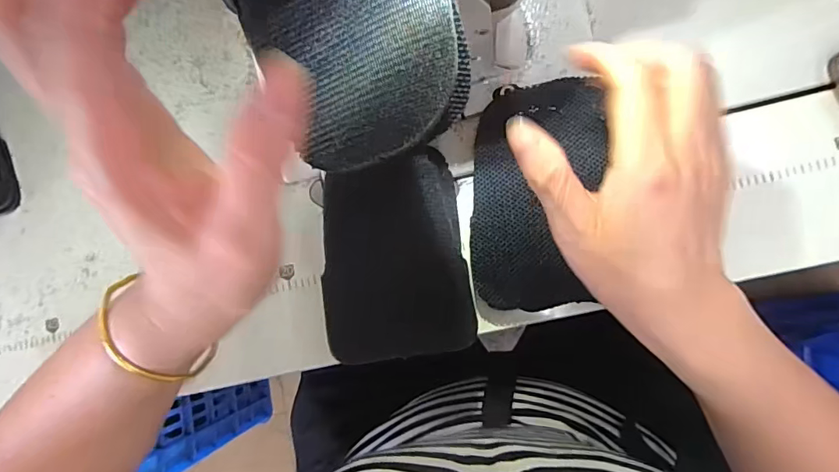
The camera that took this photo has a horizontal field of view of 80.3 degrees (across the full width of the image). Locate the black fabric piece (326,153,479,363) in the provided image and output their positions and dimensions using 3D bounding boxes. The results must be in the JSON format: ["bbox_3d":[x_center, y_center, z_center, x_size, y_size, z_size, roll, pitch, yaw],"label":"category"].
[{"bbox_3d":[-0.018,0.015,0.345,0.101,0.034,0.140,-9,84,6],"label":"black fabric piece"}]

